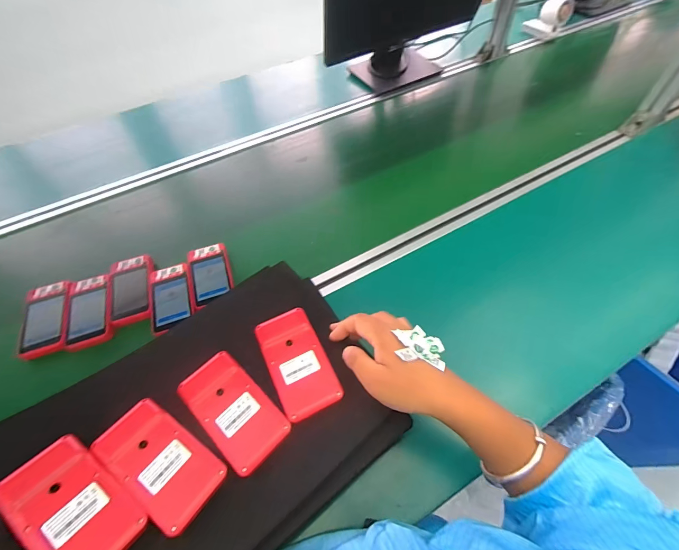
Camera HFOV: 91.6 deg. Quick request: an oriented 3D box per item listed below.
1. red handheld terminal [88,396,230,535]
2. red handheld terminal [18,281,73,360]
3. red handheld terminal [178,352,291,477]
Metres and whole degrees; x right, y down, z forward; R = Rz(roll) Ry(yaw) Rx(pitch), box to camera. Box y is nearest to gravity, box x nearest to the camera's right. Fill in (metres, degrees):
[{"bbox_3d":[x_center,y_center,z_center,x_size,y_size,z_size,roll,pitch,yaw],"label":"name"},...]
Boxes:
[{"bbox_3d":[-0.169,0.172,0.307,0.120,0.014,0.059,28,62,21],"label":"red handheld terminal"},{"bbox_3d":[-0.456,0.068,0.513,0.070,0.025,0.119,-16,56,-7],"label":"red handheld terminal"},{"bbox_3d":[-0.111,0.136,0.338,0.118,0.011,0.060,37,65,25],"label":"red handheld terminal"}]

